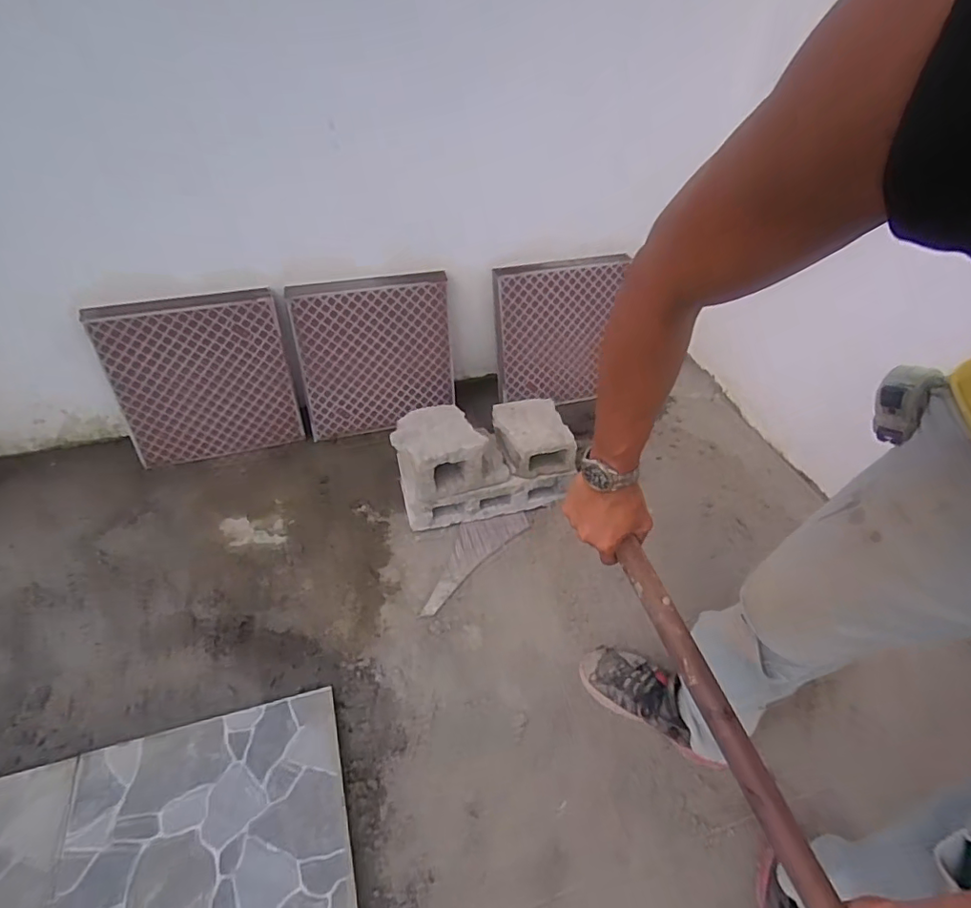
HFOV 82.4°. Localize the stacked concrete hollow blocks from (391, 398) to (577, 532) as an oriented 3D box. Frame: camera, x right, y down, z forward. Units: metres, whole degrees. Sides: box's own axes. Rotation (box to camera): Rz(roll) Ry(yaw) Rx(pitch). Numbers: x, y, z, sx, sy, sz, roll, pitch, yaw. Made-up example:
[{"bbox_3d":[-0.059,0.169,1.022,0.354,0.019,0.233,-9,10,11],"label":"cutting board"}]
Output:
[{"bbox_3d":[-0.005,0.014,1.244,0.369,0.215,0.177,-8,46,-14],"label":"stacked concrete hollow blocks"}]

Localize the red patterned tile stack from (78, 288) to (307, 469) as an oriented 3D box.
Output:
[{"bbox_3d":[-0.649,-0.170,1.287,0.376,0.386,0.043,-13,37,-16],"label":"red patterned tile stack"}]

